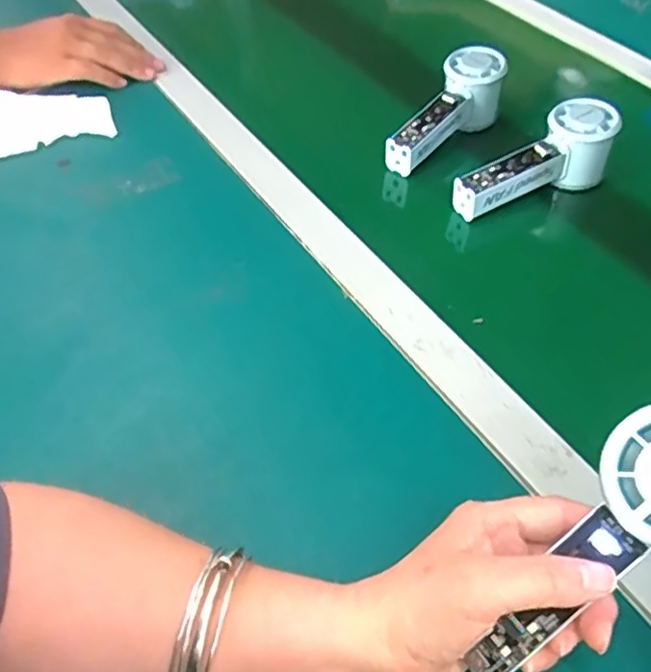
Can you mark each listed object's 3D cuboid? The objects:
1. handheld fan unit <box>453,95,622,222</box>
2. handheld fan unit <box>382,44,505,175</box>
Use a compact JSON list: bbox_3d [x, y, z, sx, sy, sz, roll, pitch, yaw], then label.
[{"bbox_3d":[0.180,-0.144,0.561,0.157,0.059,0.056,-28,55,-6],"label":"handheld fan unit"},{"bbox_3d":[0.112,-0.208,0.617,0.045,0.062,0.153,37,72,27],"label":"handheld fan unit"}]

